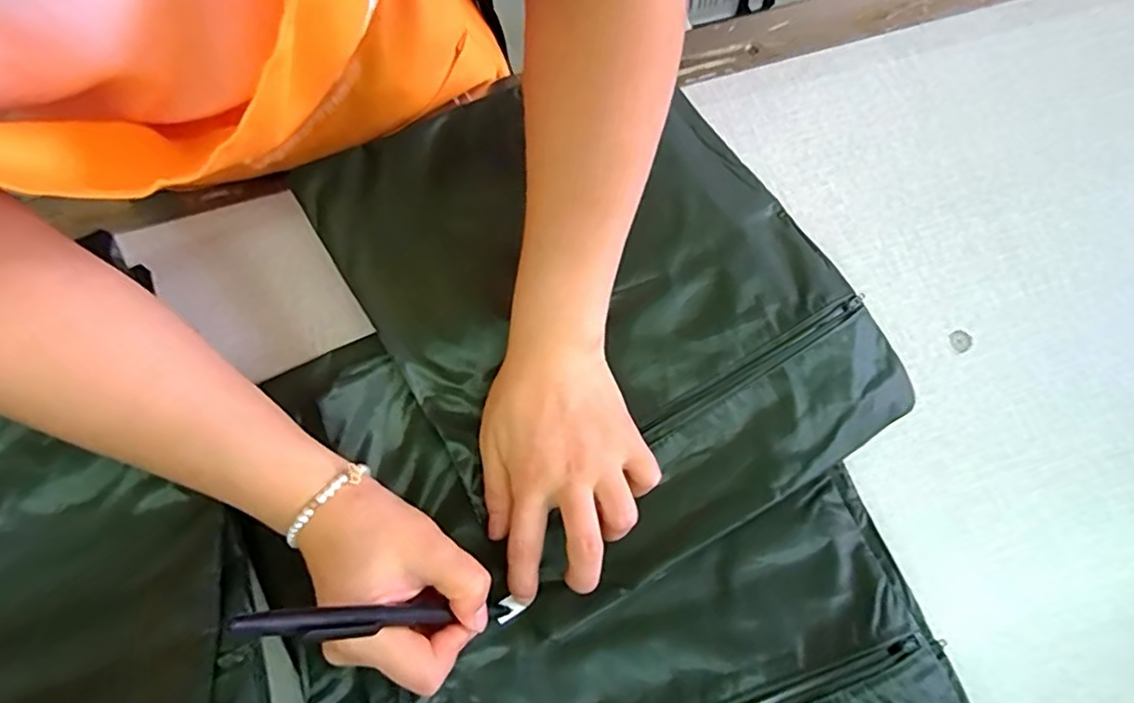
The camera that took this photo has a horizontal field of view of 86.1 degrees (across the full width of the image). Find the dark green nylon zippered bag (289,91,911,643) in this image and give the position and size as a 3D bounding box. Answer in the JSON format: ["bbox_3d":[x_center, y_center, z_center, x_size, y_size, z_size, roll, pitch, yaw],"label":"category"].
[{"bbox_3d":[0.022,-0.038,0.376,0.265,0.020,0.312,-29,79,-8],"label":"dark green nylon zippered bag"}]

